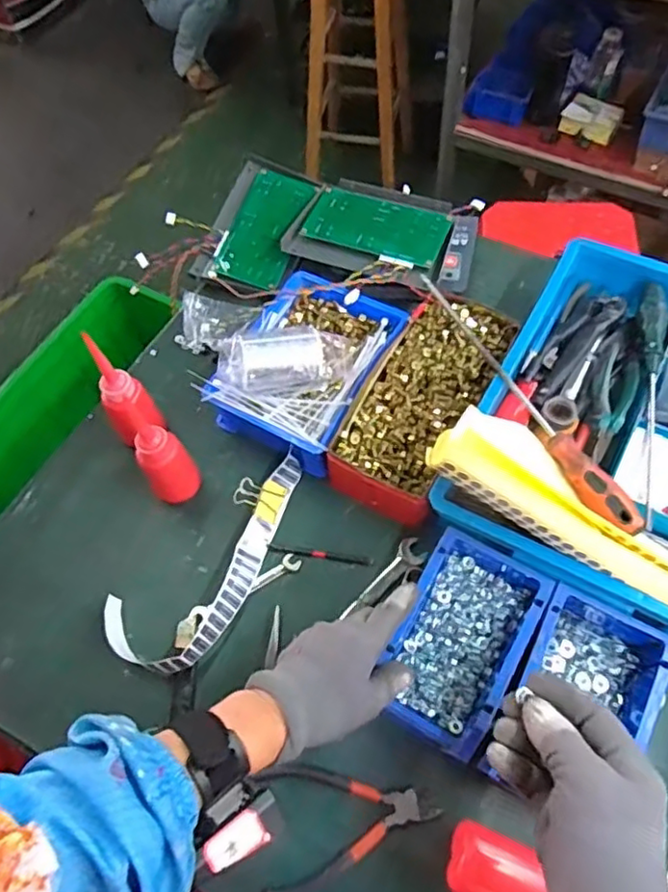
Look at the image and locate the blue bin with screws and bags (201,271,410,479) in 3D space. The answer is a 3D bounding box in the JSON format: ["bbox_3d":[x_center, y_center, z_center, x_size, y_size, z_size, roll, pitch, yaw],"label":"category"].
[{"bbox_3d":[-0.027,-0.096,0.649,0.149,0.090,0.203,25,66,16],"label":"blue bin with screws and bags"}]

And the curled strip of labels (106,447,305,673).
[{"bbox_3d":[-0.102,0.117,0.593,0.245,0.030,0.101,-38,66,-15],"label":"curled strip of labels"}]

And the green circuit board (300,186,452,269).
[{"bbox_3d":[0.051,-0.268,0.744,0.171,0.011,0.086,23,66,16],"label":"green circuit board"}]

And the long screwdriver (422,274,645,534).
[{"bbox_3d":[0.172,-0.046,0.575,0.028,0.027,0.311,-31,64,-12],"label":"long screwdriver"}]

